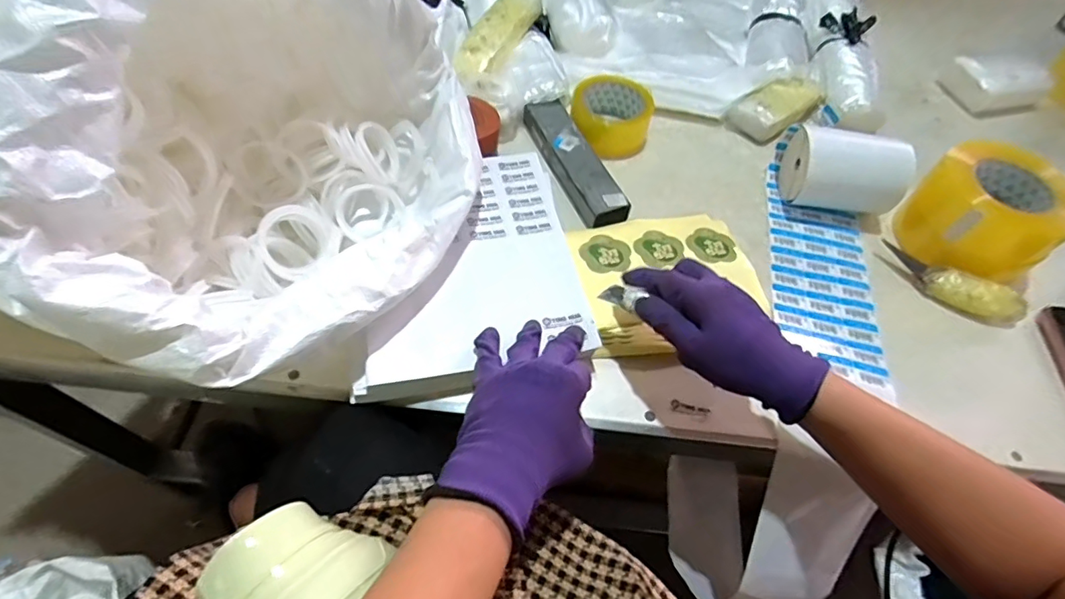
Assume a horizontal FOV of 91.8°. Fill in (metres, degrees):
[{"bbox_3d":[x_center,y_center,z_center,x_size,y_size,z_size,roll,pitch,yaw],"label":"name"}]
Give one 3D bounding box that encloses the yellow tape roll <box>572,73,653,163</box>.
[{"bbox_3d":[0.100,-0.234,0.664,0.102,0.056,0.102,2,56,-4],"label":"yellow tape roll"}]

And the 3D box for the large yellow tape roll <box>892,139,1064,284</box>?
[{"bbox_3d":[0.493,-0.091,0.570,0.131,0.102,0.136,2,56,-4],"label":"large yellow tape roll"}]

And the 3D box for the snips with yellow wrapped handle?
[{"bbox_3d":[0.449,-0.016,0.553,0.143,0.033,0.040,30,59,15],"label":"snips with yellow wrapped handle"}]

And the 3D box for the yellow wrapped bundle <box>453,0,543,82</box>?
[{"bbox_3d":[-0.050,-0.351,0.690,0.069,0.028,0.165,28,74,14],"label":"yellow wrapped bundle"}]

